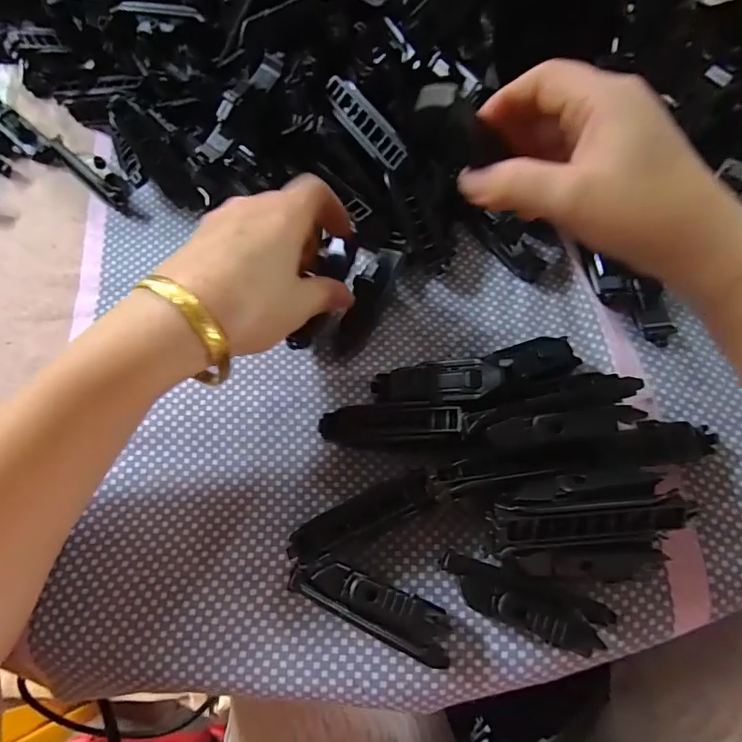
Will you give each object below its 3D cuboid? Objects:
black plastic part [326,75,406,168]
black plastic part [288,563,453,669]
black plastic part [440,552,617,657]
[{"bbox_3d":[-0.004,-0.150,0.307,0.019,0.014,0.069,-33,71,-11],"label":"black plastic part"},{"bbox_3d":[0.001,0.109,0.238,0.077,0.023,0.023,24,71,11],"label":"black plastic part"},{"bbox_3d":[0.070,0.108,0.236,0.078,0.022,0.023,17,70,8],"label":"black plastic part"}]

